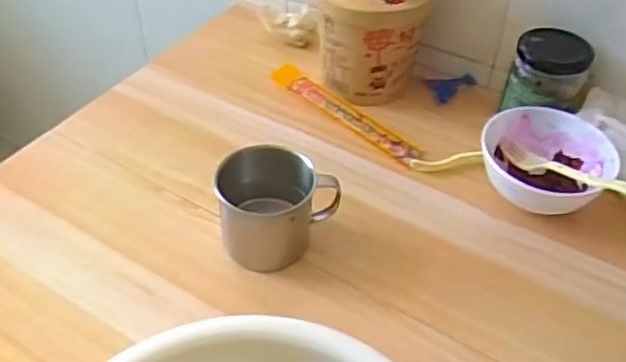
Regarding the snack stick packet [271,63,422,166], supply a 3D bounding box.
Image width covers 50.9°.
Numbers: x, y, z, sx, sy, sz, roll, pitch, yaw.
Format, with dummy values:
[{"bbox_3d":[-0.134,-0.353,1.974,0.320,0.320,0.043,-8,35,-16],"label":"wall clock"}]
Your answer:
[{"bbox_3d":[0.029,-0.067,0.639,0.028,0.011,0.177,-33,54,-30],"label":"snack stick packet"}]

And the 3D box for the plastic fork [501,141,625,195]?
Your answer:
[{"bbox_3d":[0.213,-0.004,0.533,0.019,0.019,0.141,-27,32,-26],"label":"plastic fork"}]

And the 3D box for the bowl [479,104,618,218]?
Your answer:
[{"bbox_3d":[0.194,-0.011,0.559,0.104,0.052,0.101,1,44,-1],"label":"bowl"}]

